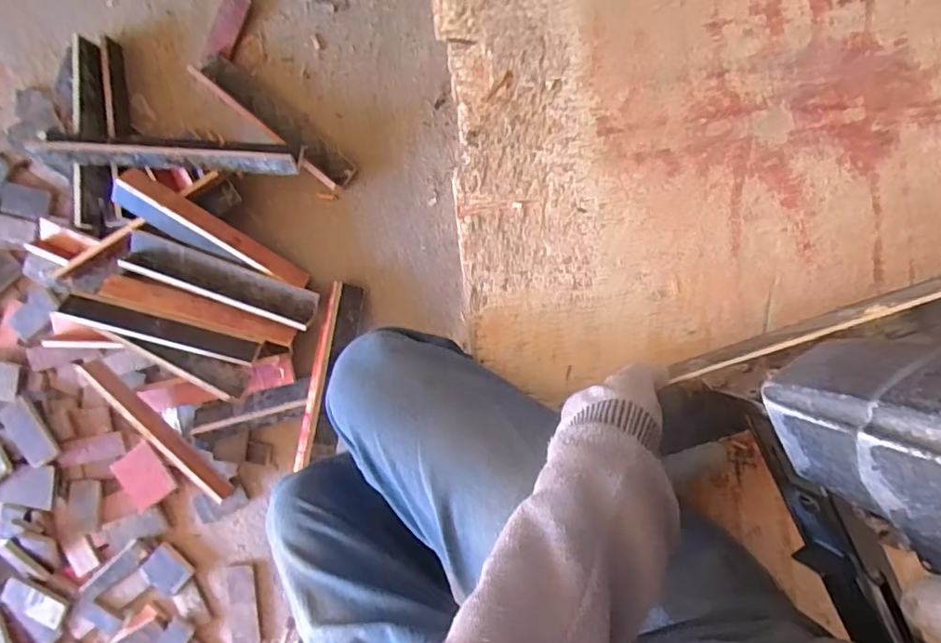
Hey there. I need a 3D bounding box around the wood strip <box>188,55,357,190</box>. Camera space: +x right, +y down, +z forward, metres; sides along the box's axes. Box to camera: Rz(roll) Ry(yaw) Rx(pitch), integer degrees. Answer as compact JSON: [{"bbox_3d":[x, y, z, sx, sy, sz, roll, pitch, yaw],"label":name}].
[{"bbox_3d":[-0.377,-0.389,1.064,0.347,0.035,0.069,39,94,3],"label":"wood strip"}]

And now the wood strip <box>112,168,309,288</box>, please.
[{"bbox_3d":[-0.495,-0.165,1.061,0.375,0.057,0.079,29,94,-18],"label":"wood strip"}]

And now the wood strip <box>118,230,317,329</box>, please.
[{"bbox_3d":[-0.472,-0.076,1.050,0.350,0.020,0.075,20,91,-7],"label":"wood strip"}]

